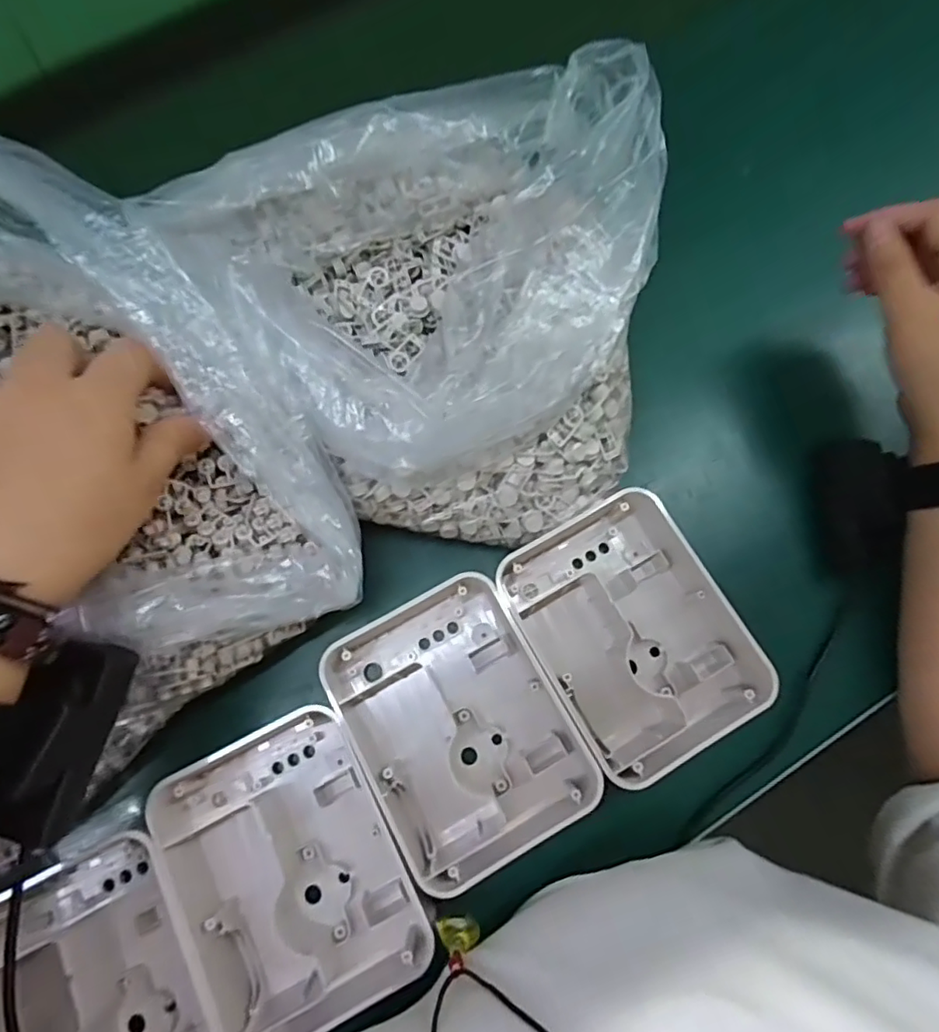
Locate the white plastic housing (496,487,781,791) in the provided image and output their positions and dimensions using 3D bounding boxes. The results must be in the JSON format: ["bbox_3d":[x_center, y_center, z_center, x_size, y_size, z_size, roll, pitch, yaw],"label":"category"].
[{"bbox_3d":[0.089,0.060,0.319,0.108,0.036,0.137,-29,77,-6],"label":"white plastic housing"}]

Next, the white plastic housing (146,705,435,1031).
[{"bbox_3d":[-0.082,0.167,0.289,0.095,0.036,0.129,-27,77,-6],"label":"white plastic housing"}]

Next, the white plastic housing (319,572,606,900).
[{"bbox_3d":[-0.006,0.107,0.306,0.100,0.036,0.133,-29,77,-6],"label":"white plastic housing"}]

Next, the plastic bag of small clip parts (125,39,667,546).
[{"bbox_3d":[0.016,-0.119,0.328,0.250,0.118,0.227,-36,78,-8],"label":"plastic bag of small clip parts"}]

